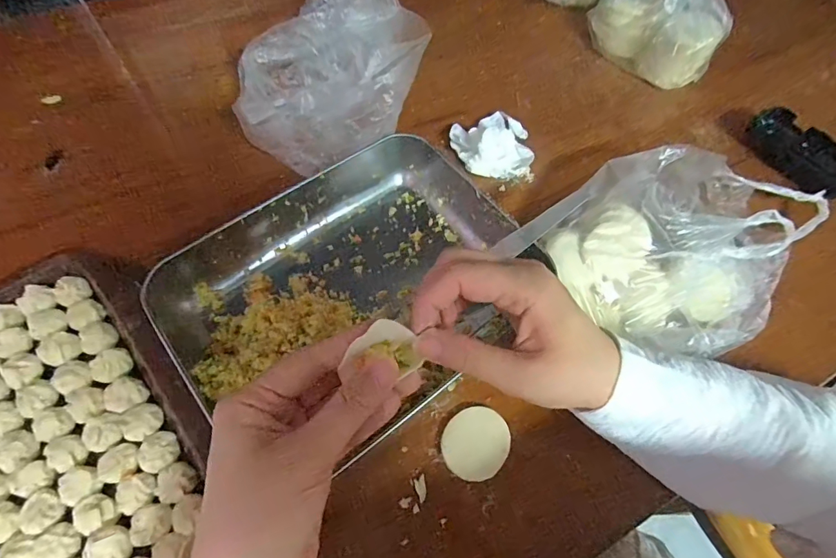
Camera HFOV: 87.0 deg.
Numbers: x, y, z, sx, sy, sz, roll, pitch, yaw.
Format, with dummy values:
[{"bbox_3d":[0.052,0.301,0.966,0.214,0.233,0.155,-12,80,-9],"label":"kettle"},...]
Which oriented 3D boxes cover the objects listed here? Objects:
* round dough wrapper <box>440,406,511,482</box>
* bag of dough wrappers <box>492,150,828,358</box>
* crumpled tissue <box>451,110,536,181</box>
[{"bbox_3d":[0.040,0.113,0.306,0.043,0.018,0.047,1,61,-2],"label":"round dough wrapper"},{"bbox_3d":[0.227,-0.038,0.371,0.270,0.049,0.167,-35,69,-20],"label":"bag of dough wrappers"},{"bbox_3d":[0.072,-0.136,0.428,0.080,0.033,0.081,4,61,-1],"label":"crumpled tissue"}]

